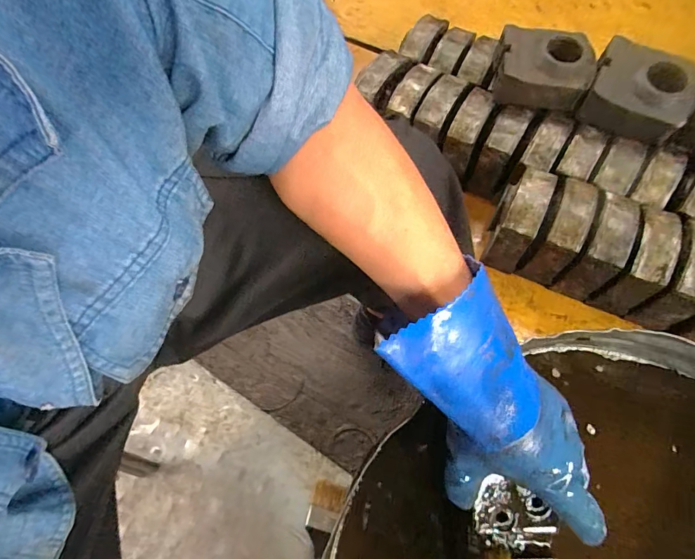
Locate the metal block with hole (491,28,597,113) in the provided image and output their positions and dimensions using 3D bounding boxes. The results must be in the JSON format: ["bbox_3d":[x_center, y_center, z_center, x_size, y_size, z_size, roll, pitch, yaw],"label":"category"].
[{"bbox_3d":[0.401,-0.431,0.829,0.179,0.079,0.149,12,67,8],"label":"metal block with hole"}]

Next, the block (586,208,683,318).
[{"bbox_3d":[0.550,-0.038,0.768,0.078,0.136,0.160,26,70,13],"label":"block"}]

